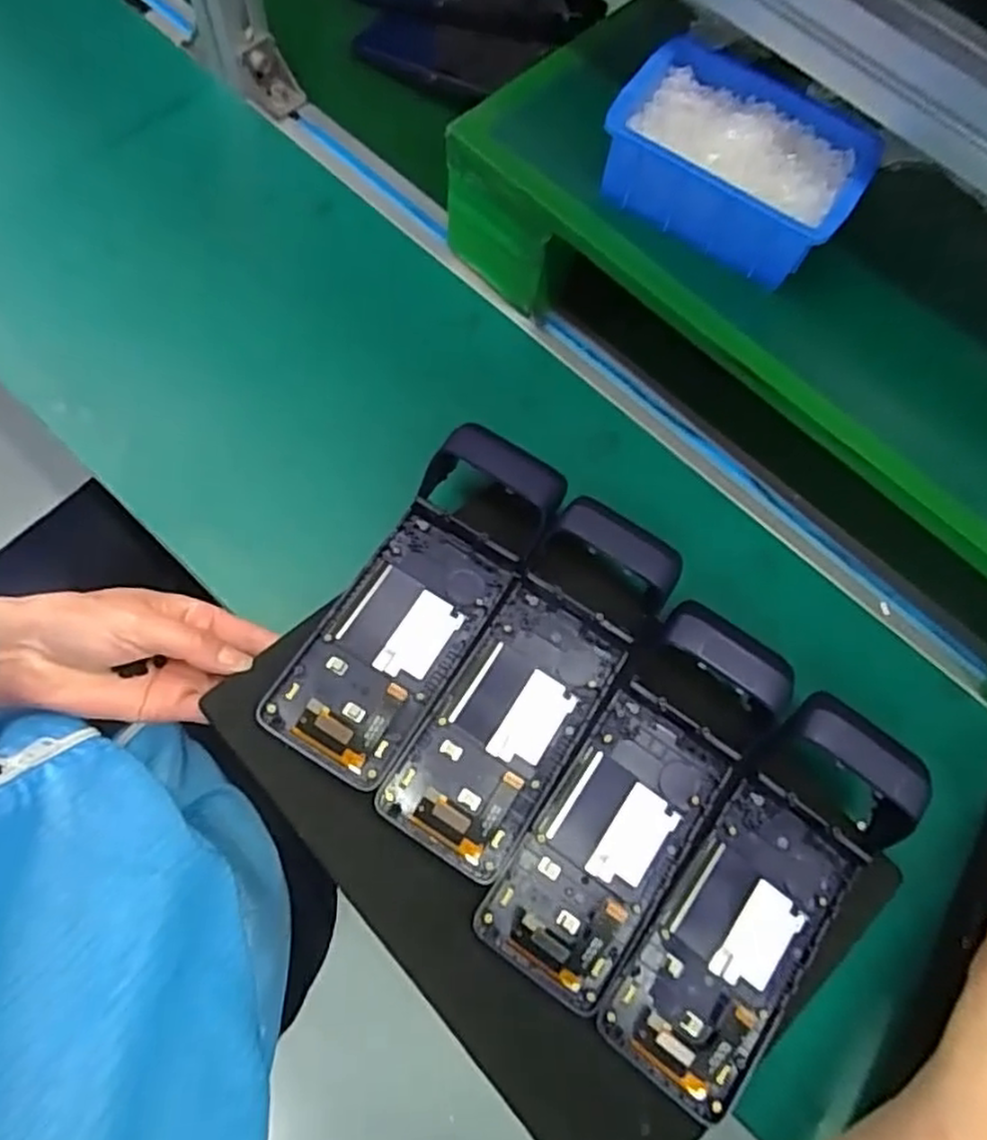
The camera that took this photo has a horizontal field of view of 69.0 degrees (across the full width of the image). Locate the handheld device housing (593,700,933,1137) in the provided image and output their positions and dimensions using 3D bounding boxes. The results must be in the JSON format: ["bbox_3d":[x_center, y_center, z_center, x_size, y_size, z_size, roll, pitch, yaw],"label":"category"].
[{"bbox_3d":[0.153,0.180,0.392,0.083,0.042,0.219,35,73,7],"label":"handheld device housing"}]

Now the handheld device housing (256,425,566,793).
[{"bbox_3d":[-0.045,0.016,0.436,0.084,0.042,0.222,29,73,6],"label":"handheld device housing"}]

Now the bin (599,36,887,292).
[{"bbox_3d":[0.146,-0.245,0.436,0.146,0.054,0.103,33,73,7],"label":"bin"}]

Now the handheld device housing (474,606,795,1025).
[{"bbox_3d":[0.084,0.131,0.407,0.084,0.046,0.221,36,73,8],"label":"handheld device housing"}]

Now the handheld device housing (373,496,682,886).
[{"bbox_3d":[0.024,0.064,0.427,0.083,0.038,0.225,34,73,7],"label":"handheld device housing"}]

